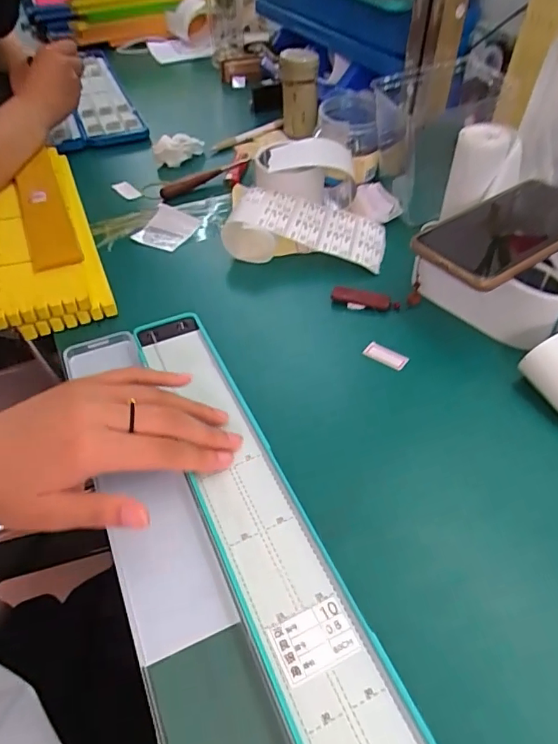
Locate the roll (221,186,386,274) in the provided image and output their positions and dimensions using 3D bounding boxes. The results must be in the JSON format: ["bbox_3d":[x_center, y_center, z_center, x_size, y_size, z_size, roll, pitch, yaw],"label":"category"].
[{"bbox_3d":[0.031,-0.148,0.522,0.152,0.039,0.086,8,44,8],"label":"roll"}]

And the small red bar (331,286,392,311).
[{"bbox_3d":[0.073,-0.067,0.456,0.052,0.011,0.016,17,49,17],"label":"small red bar"}]

